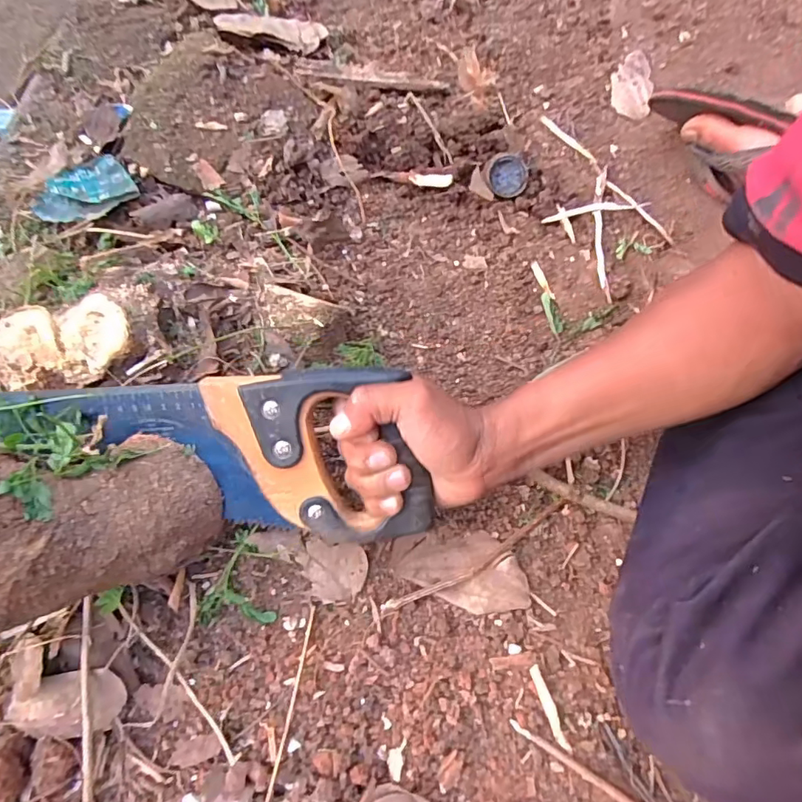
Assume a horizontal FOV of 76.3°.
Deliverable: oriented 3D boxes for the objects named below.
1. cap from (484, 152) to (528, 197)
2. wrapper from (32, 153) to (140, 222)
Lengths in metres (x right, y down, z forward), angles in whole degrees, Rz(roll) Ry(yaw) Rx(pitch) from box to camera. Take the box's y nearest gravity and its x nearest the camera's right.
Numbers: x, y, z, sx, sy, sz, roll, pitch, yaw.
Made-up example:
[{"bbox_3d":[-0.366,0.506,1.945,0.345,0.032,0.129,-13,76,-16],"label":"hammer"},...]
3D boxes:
[{"bbox_3d":[0.100,-0.215,0.487,0.042,0.012,0.039,3,101,-7],"label":"cap"},{"bbox_3d":[-0.285,-0.189,0.458,0.082,0.008,0.065,-37,73,-12],"label":"wrapper"}]

